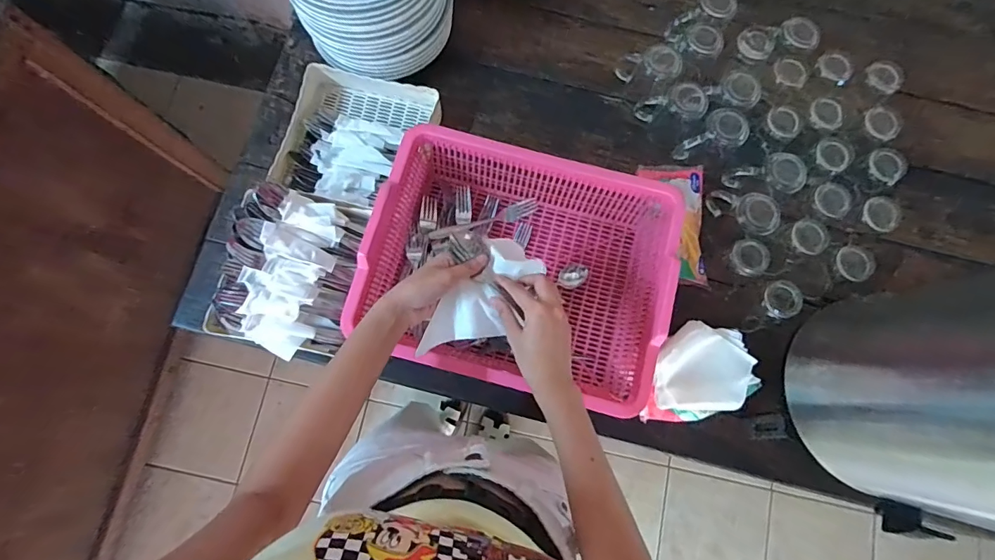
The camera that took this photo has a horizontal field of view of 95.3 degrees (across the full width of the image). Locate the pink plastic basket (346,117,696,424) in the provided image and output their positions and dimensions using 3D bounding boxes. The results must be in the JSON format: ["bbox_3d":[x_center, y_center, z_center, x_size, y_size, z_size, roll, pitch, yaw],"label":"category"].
[{"bbox_3d":[0.031,-0.028,0.626,0.384,0.121,0.335,15,78,2],"label":"pink plastic basket"}]

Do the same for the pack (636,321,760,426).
[{"bbox_3d":[0.280,0.128,0.614,0.148,0.057,0.131,6,78,0],"label":"pack"}]

